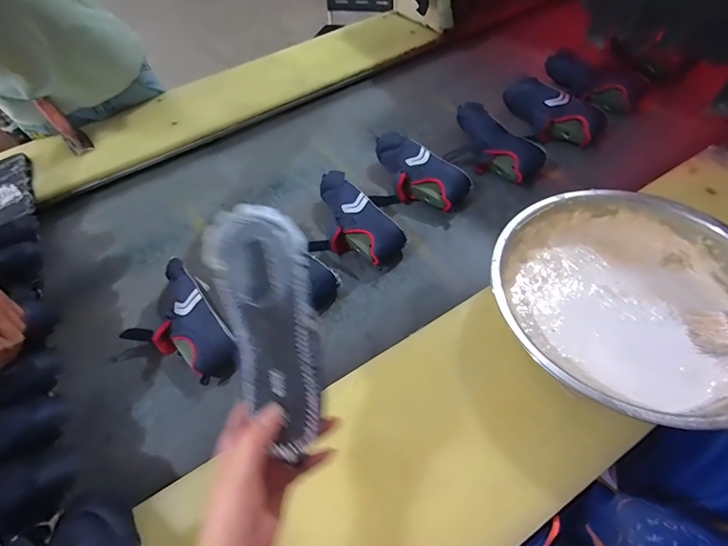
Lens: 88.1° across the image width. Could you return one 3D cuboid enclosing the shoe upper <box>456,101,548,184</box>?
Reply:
[{"bbox_3d":[0.276,-0.286,0.842,0.106,0.072,0.239,-34,58,-18],"label":"shoe upper"}]

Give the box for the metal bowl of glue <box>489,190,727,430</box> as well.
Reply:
[{"bbox_3d":[0.332,0.034,0.500,0.309,0.088,0.326,-3,54,3],"label":"metal bowl of glue"}]

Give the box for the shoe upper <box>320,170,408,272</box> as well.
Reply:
[{"bbox_3d":[-0.029,-0.098,0.734,0.114,0.080,0.237,-36,59,-19],"label":"shoe upper"}]

